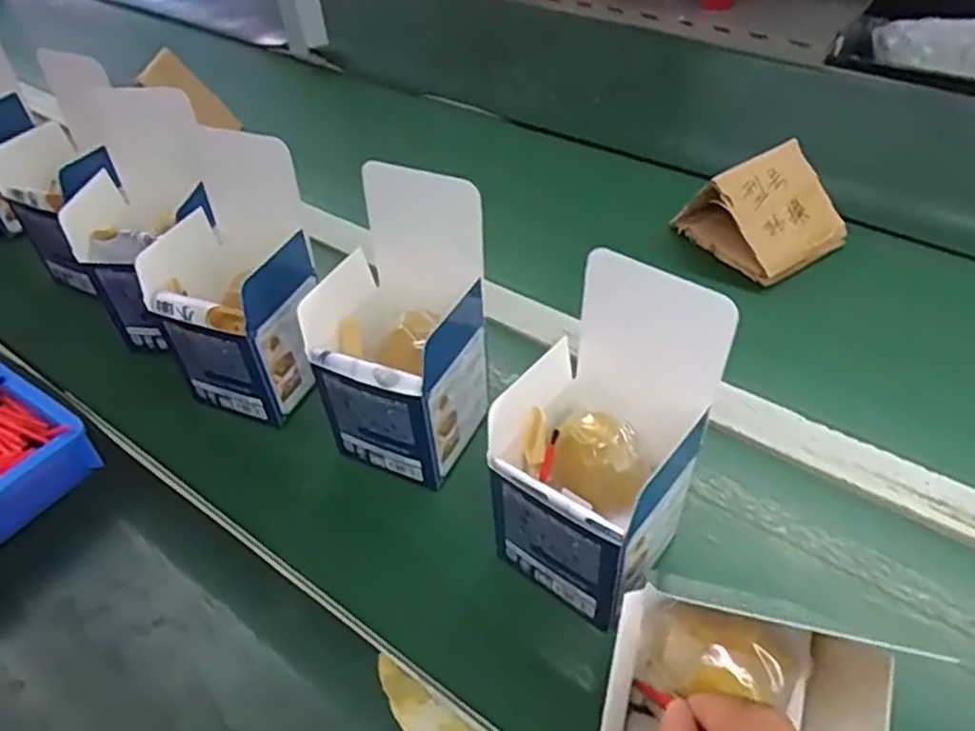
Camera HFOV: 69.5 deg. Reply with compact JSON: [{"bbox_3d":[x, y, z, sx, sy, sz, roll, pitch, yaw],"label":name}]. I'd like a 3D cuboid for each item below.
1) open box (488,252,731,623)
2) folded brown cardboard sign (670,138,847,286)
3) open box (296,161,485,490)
[{"bbox_3d":[0.056,0.040,0.370,0.101,0.177,0.089,31,52,28],"label":"open box"},{"bbox_3d":[0.248,-0.146,0.623,0.110,0.062,0.113,-23,48,-21],"label":"folded brown cardboard sign"},{"bbox_3d":[-0.055,-0.022,0.448,0.100,0.176,0.093,18,47,19],"label":"open box"}]

